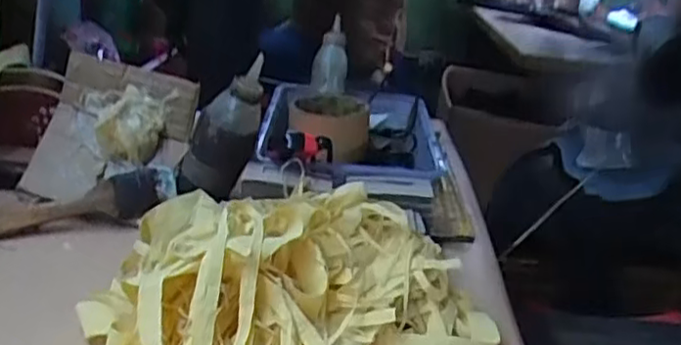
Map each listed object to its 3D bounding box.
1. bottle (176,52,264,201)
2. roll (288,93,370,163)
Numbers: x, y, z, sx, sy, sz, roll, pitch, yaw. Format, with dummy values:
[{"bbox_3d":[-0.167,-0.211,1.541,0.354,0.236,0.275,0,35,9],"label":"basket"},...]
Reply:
[{"bbox_3d":[-0.096,-0.037,0.579,0.045,0.133,0.051,22,14,-28],"label":"bottle"},{"bbox_3d":[-0.007,-0.046,0.726,0.081,0.059,0.090,14,24,19],"label":"roll"}]

